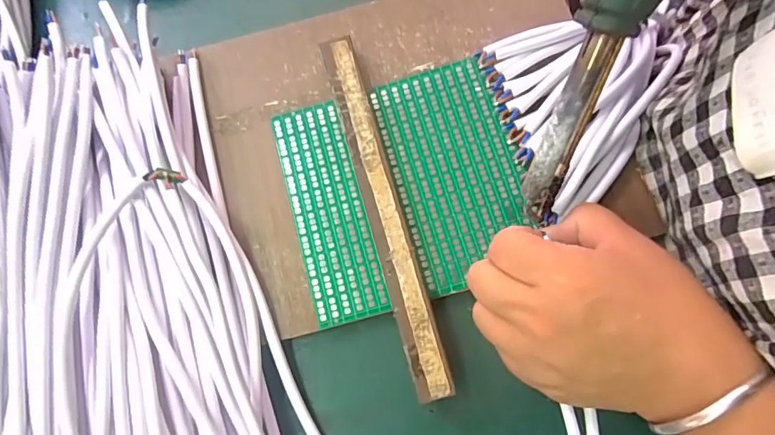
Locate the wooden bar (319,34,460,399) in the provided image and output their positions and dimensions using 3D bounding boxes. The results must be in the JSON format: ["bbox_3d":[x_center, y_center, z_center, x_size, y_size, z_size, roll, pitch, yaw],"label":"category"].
[{"bbox_3d":[-0.003,-0.007,0.278,0.020,0.017,0.214,-16,75,-3],"label":"wooden bar"}]

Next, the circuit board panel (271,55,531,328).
[{"bbox_3d":[0.009,-0.020,0.287,0.135,0.009,0.134,-15,75,-3],"label":"circuit board panel"}]

